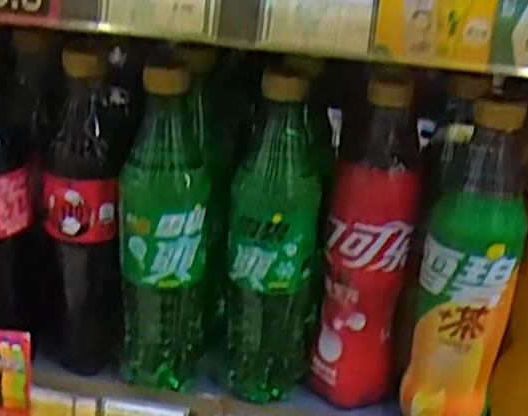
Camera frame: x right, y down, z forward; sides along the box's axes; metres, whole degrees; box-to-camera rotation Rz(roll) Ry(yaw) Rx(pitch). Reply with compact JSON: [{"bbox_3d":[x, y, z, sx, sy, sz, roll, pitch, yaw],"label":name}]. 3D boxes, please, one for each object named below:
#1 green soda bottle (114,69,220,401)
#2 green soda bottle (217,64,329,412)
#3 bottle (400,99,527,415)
[{"bbox_3d":[-0.064,0.017,0.541,0.070,0.228,0.072,2,25,-5],"label":"green soda bottle"},{"bbox_3d":[0.008,0.028,0.543,0.066,0.240,0.071,7,25,7],"label":"green soda bottle"},{"bbox_3d":[0.139,0.040,0.515,0.062,0.225,0.077,16,27,23],"label":"bottle"}]

